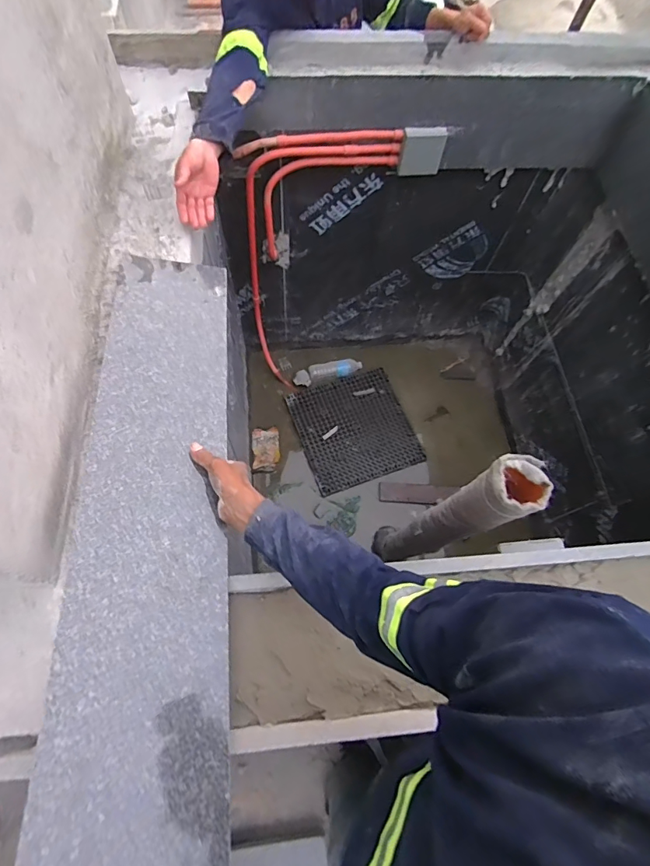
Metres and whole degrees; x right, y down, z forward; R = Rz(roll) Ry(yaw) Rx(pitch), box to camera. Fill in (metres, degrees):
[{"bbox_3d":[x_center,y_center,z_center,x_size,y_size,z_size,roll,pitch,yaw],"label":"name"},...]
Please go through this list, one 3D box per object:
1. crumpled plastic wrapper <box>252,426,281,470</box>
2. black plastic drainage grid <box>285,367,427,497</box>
[{"bbox_3d":[-0.258,0.063,1.934,0.116,0.016,0.180,-3,67,-5],"label":"crumpled plastic wrapper"},{"bbox_3d":[0.131,-0.021,1.991,0.486,0.039,0.494,-19,72,-8],"label":"black plastic drainage grid"}]

